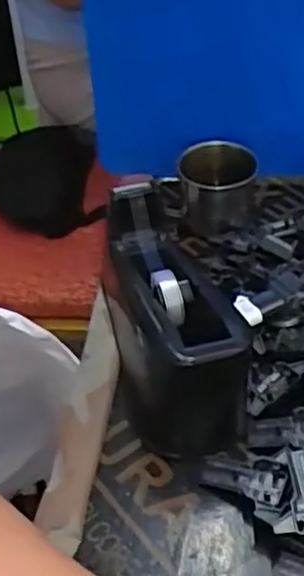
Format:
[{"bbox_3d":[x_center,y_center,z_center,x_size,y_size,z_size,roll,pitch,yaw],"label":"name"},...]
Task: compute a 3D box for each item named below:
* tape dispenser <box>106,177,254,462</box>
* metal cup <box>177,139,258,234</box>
[{"bbox_3d":[0.016,0.019,0.536,0.091,0.103,0.197,-11,45,-6],"label":"tape dispenser"},{"bbox_3d":[0.062,-0.096,0.681,0.081,0.060,0.087,1,45,5],"label":"metal cup"}]

